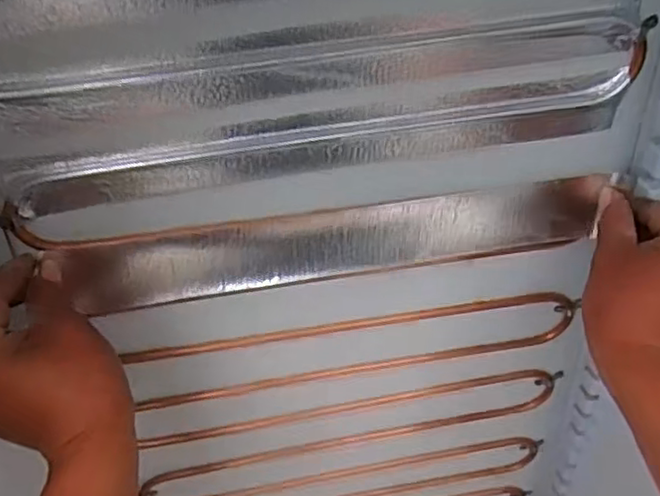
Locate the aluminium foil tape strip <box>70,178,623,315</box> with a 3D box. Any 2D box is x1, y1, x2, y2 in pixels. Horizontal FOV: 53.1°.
[{"bbox_3d":[0.016,-0.002,0.491,0.391,0.055,0.017,-10,24,-9],"label":"aluminium foil tape strip"}]

